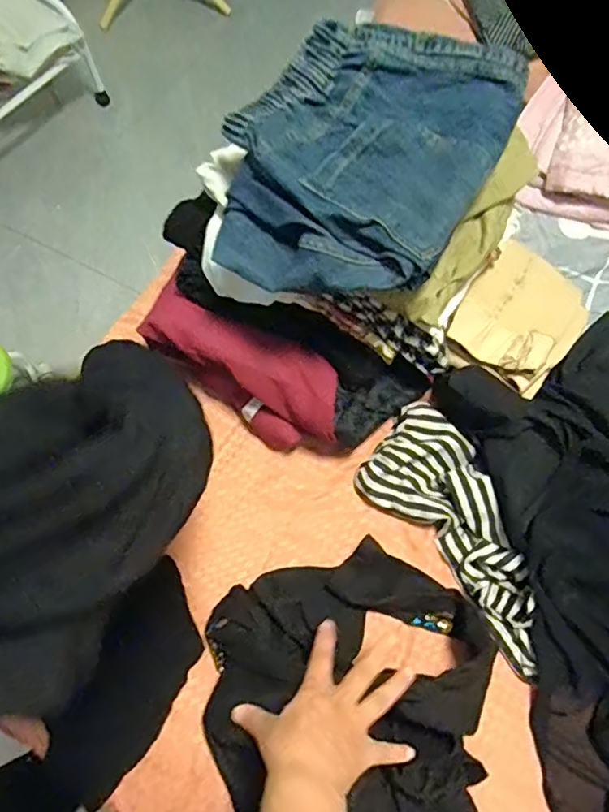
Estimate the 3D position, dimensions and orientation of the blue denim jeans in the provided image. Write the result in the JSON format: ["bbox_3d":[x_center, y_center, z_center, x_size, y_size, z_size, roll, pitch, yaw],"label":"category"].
[{"bbox_3d":[0.056,-0.254,0.581,0.245,0.073,0.325,28,70,13],"label":"blue denim jeans"}]

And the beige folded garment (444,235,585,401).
[{"bbox_3d":[0.275,-0.113,0.715,0.136,0.045,0.205,37,72,16],"label":"beige folded garment"}]

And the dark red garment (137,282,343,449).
[{"bbox_3d":[-0.083,-0.037,0.725,0.278,0.117,0.095,27,69,10],"label":"dark red garment"}]

